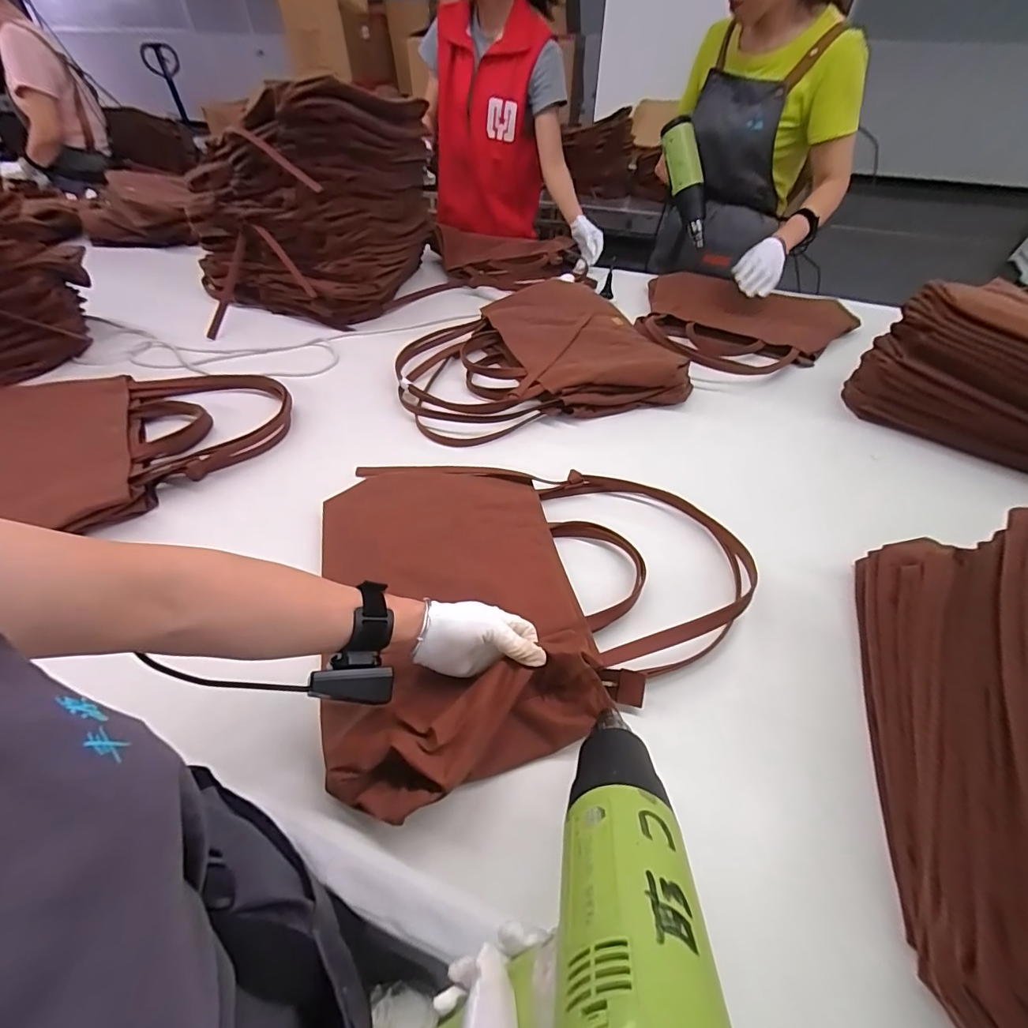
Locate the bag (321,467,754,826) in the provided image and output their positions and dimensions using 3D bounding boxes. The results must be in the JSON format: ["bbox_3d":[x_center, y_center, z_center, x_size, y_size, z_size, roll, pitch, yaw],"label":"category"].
[{"bbox_3d":[0.021,0.053,0.559,0.491,0.061,0.419,-14,48,-14],"label":"bag"}]

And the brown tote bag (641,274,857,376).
[{"bbox_3d":[0.473,-0.395,0.995,0.441,0.072,0.431,22,50,19],"label":"brown tote bag"}]

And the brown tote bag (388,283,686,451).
[{"bbox_3d":[0.019,-0.315,0.904,0.495,0.066,0.439,-18,49,-17],"label":"brown tote bag"}]

